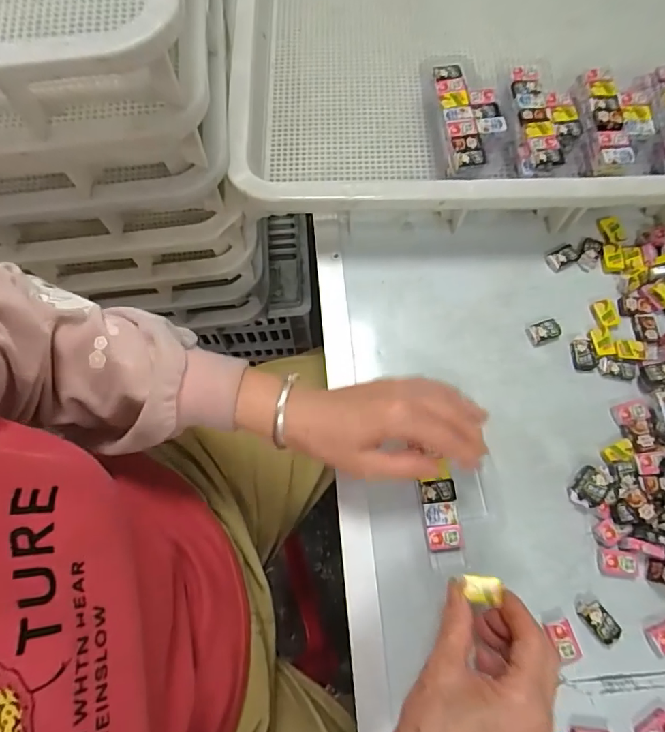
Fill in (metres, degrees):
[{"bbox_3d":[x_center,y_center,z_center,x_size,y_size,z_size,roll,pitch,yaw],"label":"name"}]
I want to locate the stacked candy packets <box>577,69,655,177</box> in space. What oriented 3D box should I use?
[{"bbox_3d":[0.266,-0.226,0.449,0.063,0.012,0.116,5,70,3],"label":"stacked candy packets"}]

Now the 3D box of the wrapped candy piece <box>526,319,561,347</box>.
[{"bbox_3d":[0.191,-0.031,0.435,0.029,0.008,0.020,-22,71,-7],"label":"wrapped candy piece"}]

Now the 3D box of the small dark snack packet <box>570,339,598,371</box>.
[{"bbox_3d":[0.222,-0.010,0.426,0.018,0.006,0.028,-4,70,0],"label":"small dark snack packet"}]

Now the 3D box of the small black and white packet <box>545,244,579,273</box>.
[{"bbox_3d":[0.220,-0.103,0.462,0.031,0.006,0.019,-29,72,-9],"label":"small black and white packet"}]

